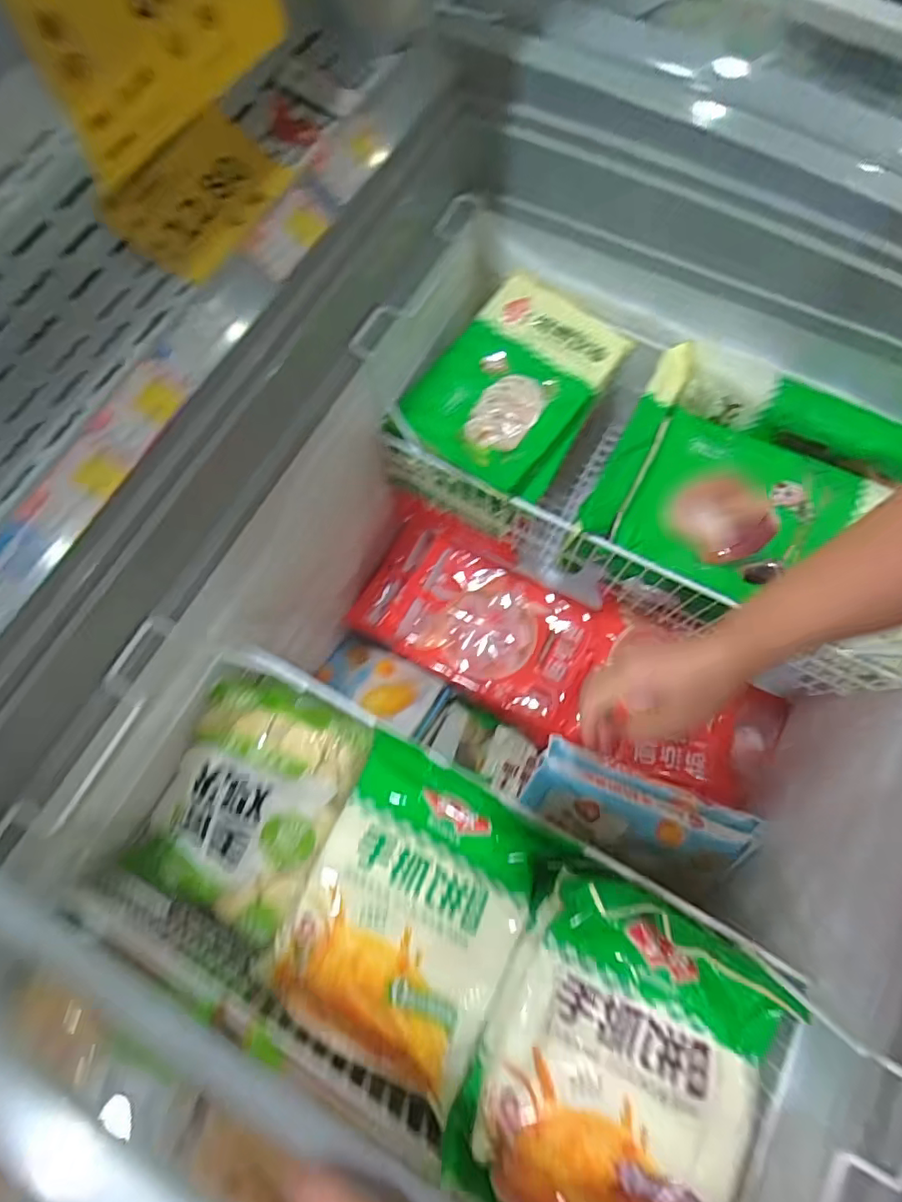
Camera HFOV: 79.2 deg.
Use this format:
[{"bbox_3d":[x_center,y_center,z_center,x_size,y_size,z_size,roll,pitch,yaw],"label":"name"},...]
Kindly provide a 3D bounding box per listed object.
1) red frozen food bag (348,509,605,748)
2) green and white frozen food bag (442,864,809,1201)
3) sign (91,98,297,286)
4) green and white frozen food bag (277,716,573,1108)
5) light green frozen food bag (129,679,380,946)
[{"bbox_3d":[0.042,0.036,0.836,0.353,0.057,0.207,29,76,10],"label":"red frozen food bag"},{"bbox_3d":[0.143,0.388,0.454,0.215,0.052,0.257,26,76,10],"label":"green and white frozen food bag"},{"bbox_3d":[-0.214,-0.346,0.457,0.090,0.019,0.143,31,77,-19],"label":"sign"},{"bbox_3d":[-0.036,0.292,0.522,0.213,0.039,0.259,26,76,10],"label":"green and white frozen food bag"},{"bbox_3d":[-0.213,0.209,0.575,0.183,0.052,0.242,25,76,9],"label":"light green frozen food bag"}]

